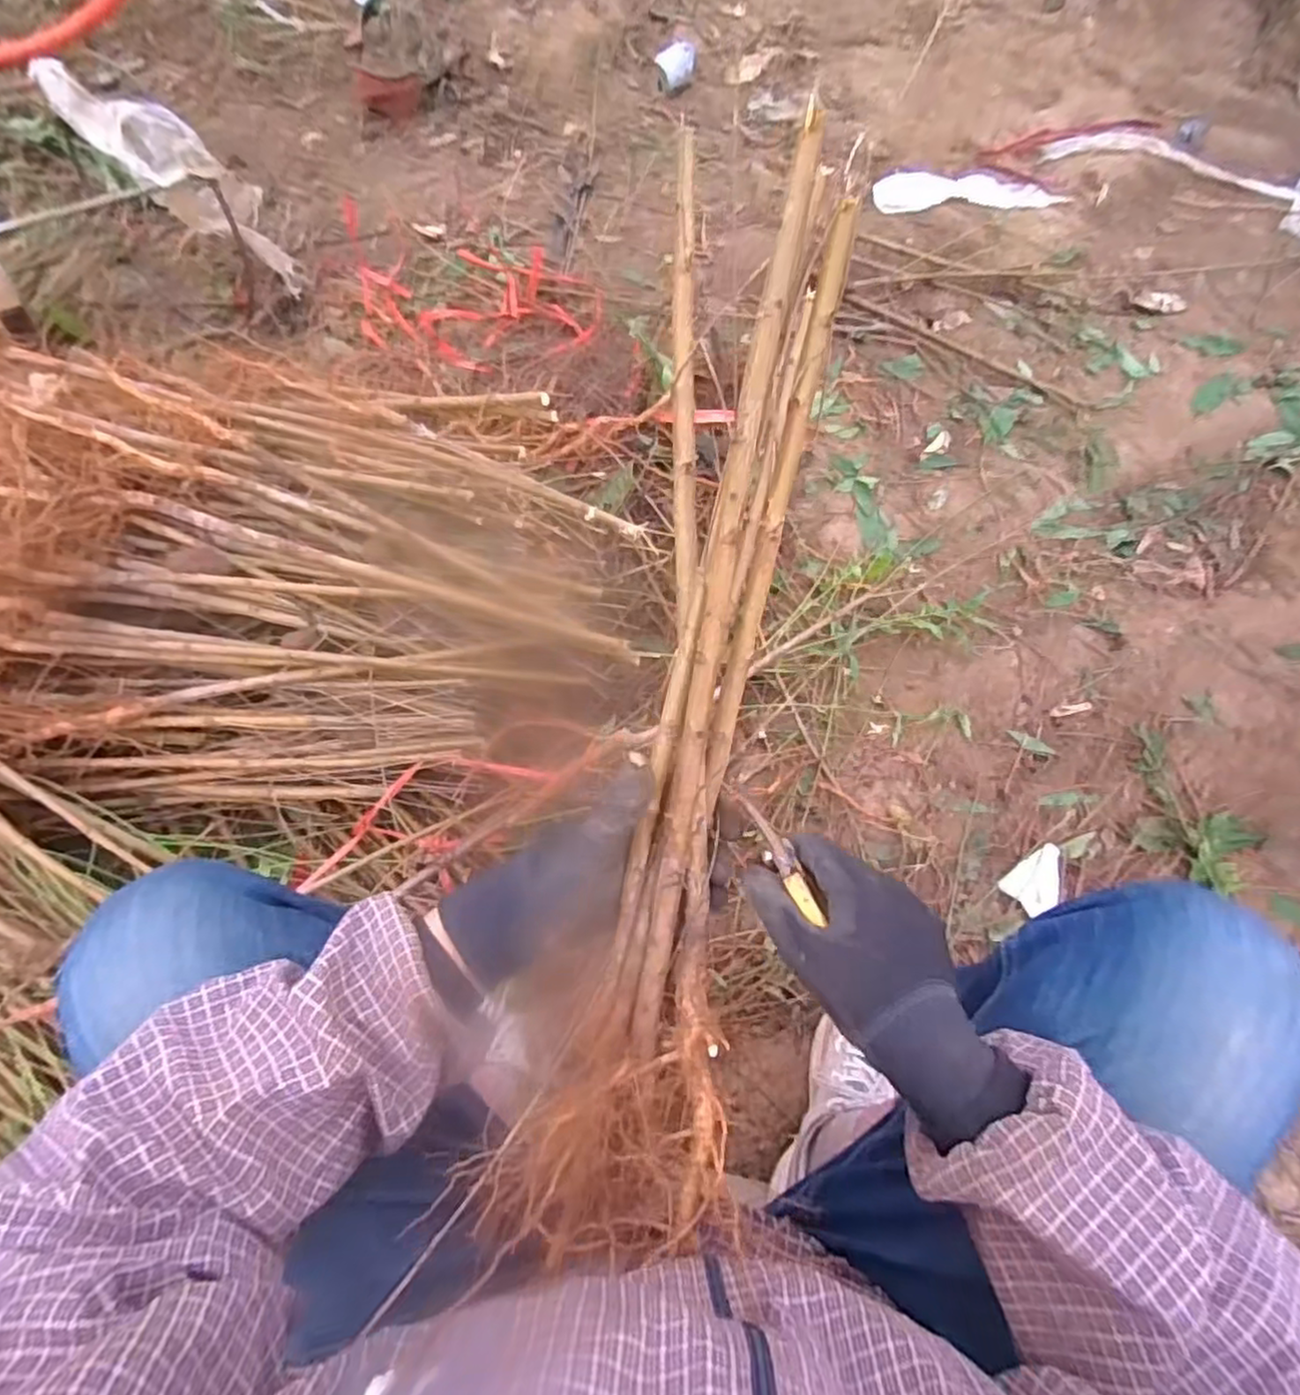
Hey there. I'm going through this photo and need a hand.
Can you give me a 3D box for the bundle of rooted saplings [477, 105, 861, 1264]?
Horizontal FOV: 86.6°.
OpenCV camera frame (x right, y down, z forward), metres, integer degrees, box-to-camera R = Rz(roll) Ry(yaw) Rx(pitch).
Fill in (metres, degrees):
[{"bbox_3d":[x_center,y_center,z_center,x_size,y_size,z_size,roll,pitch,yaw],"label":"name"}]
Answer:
[{"bbox_3d":[0.019,0.023,0.384,0.112,0.080,0.571,10,94,4],"label":"bundle of rooted saplings"}]

